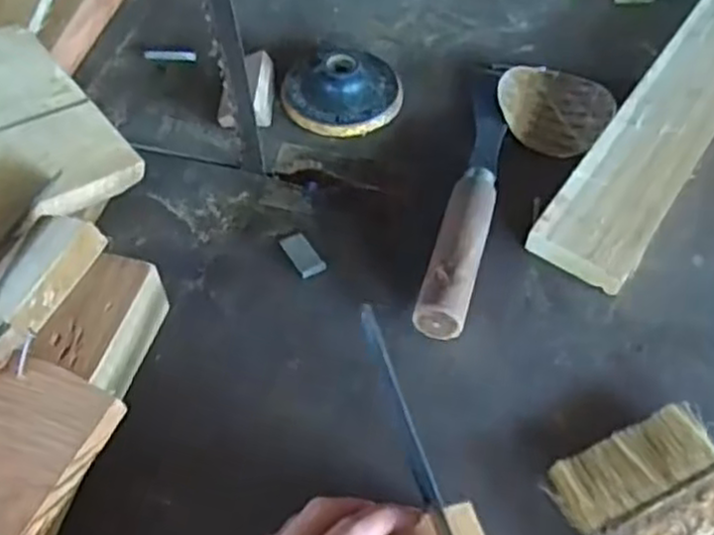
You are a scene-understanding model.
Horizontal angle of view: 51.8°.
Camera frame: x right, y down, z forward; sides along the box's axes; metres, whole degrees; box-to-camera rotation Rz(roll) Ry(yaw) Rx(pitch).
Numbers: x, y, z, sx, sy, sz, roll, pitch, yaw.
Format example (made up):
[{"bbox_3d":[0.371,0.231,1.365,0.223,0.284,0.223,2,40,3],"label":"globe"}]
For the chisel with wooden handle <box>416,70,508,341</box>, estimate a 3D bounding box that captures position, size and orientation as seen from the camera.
[{"bbox_3d":[0.081,-0.059,0.508,0.031,0.032,0.249,13,55,8],"label":"chisel with wooden handle"}]

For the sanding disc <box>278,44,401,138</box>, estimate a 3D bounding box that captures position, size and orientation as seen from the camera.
[{"bbox_3d":[-0.012,-0.141,0.564,0.089,0.028,0.085,0,54,0],"label":"sanding disc"}]

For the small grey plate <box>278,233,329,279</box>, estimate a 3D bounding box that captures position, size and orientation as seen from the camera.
[{"bbox_3d":[-0.036,-0.009,0.488,0.017,0.004,0.037,-25,58,-17],"label":"small grey plate"}]

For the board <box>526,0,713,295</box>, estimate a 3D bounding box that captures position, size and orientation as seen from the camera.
[{"bbox_3d":[0.251,-0.130,0.563,0.065,0.029,0.393,30,59,20],"label":"board"}]

